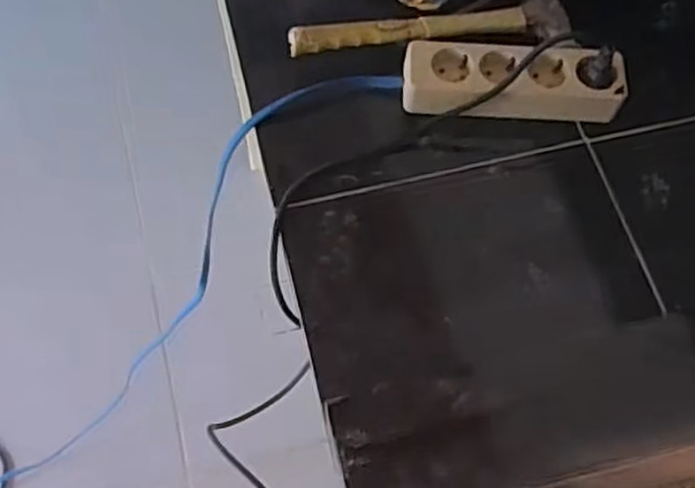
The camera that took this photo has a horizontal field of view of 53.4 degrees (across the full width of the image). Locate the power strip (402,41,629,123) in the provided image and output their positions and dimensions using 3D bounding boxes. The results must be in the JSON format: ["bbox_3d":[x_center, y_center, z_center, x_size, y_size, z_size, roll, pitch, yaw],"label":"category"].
[{"bbox_3d":[0.154,-0.150,0.638,0.203,0.043,0.073,-1,67,-2],"label":"power strip"}]

